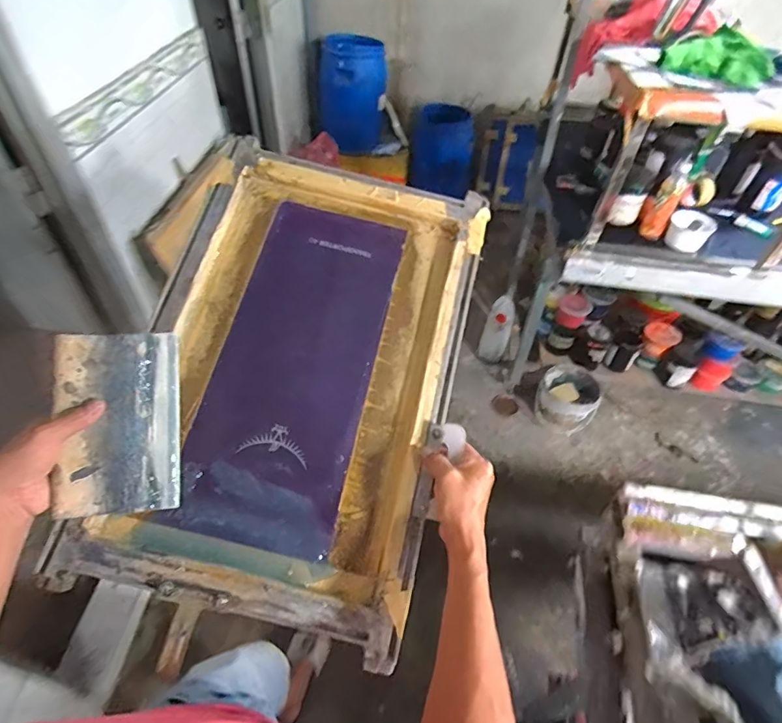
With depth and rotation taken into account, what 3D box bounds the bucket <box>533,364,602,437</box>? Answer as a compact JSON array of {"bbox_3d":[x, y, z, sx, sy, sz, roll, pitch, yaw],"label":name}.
[{"bbox_3d":[0.704,0.162,1.858,0.220,0.194,0.257,33,55,26],"label":"bucket"}]

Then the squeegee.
[{"bbox_3d":[-0.283,0.065,0.482,0.108,0.012,0.183,-1,88,-24],"label":"squeegee"}]

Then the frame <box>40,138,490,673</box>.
[{"bbox_3d":[-0.114,-0.002,0.611,0.397,0.054,0.606,15,73,-2],"label":"frame"}]

